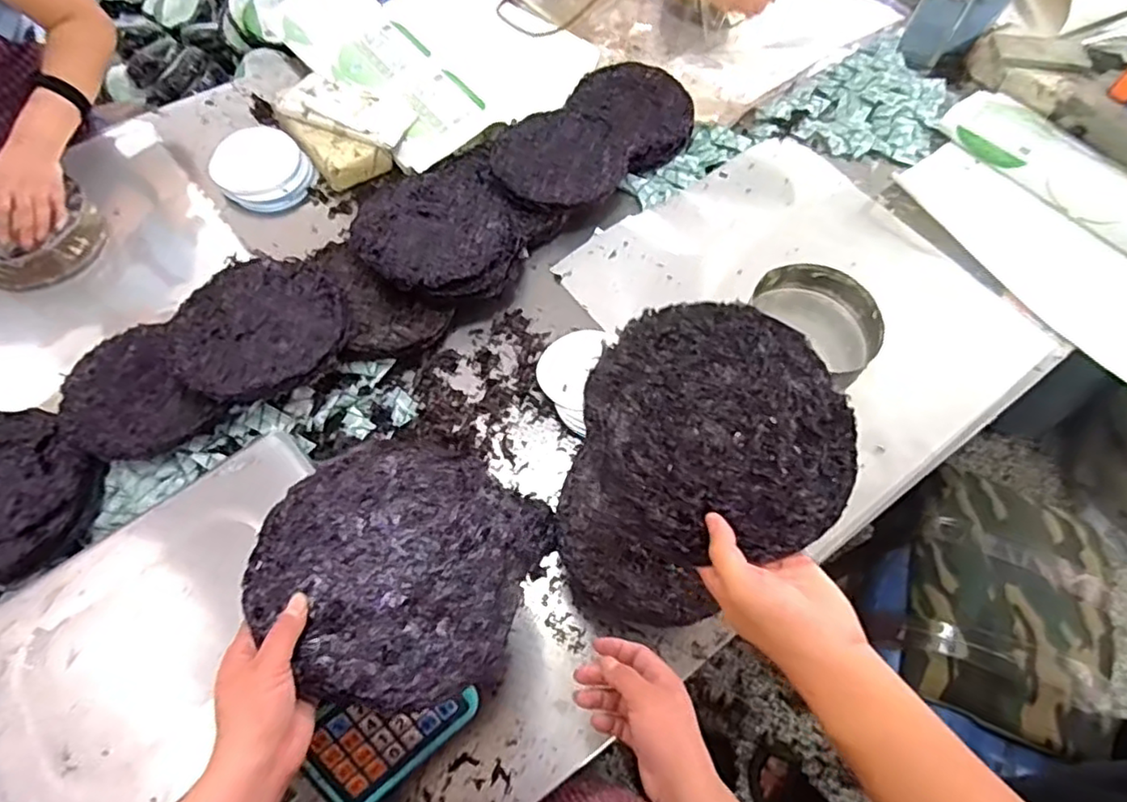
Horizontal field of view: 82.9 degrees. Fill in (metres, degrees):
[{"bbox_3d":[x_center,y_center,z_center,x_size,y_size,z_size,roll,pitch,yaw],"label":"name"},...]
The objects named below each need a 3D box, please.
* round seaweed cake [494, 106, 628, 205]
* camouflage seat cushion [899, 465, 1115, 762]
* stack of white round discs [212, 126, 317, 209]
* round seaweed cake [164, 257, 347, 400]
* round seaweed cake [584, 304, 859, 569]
[{"bbox_3d":[-0.006,-0.376,0.980,0.189,0.014,0.193,1,62,-2],"label":"round seaweed cake"},{"bbox_3d":[0.636,0.280,0.902,0.255,0.045,0.365,24,64,11],"label":"camouflage seat cushion"},{"bbox_3d":[-0.467,-0.359,0.992,0.129,0.047,0.155,-37,69,-19],"label":"stack of white round discs"},{"bbox_3d":[-0.368,-0.092,0.768,0.197,0.022,0.201,1,62,-2],"label":"round seaweed cake"},{"bbox_3d":[0.119,0.017,0.482,0.196,0.008,0.192,2,71,-6],"label":"round seaweed cake"}]

